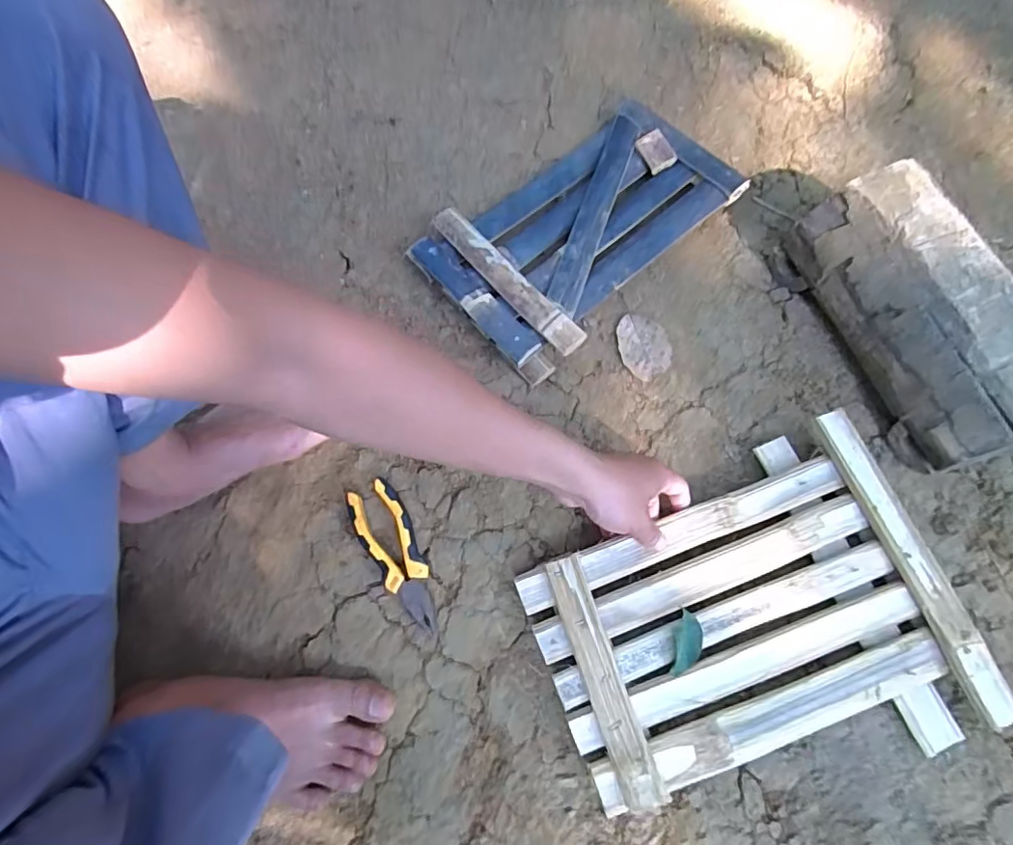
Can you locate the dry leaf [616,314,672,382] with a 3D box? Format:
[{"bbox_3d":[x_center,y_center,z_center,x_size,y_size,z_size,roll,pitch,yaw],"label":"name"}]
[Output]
[{"bbox_3d":[0.152,-0.083,0.607,0.054,0.006,0.077,-9,71,-2],"label":"dry leaf"}]

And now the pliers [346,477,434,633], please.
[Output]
[{"bbox_3d":[-0.104,0.125,0.521,0.048,0.030,0.143,-26,72,-8],"label":"pliers"}]

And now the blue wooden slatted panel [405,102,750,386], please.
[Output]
[{"bbox_3d":[0.083,-0.231,0.642,0.344,0.040,0.211,-42,75,-12],"label":"blue wooden slatted panel"}]

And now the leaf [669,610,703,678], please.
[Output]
[{"bbox_3d":[0.158,0.193,0.478,0.024,0.007,0.053,11,71,5],"label":"leaf"}]

